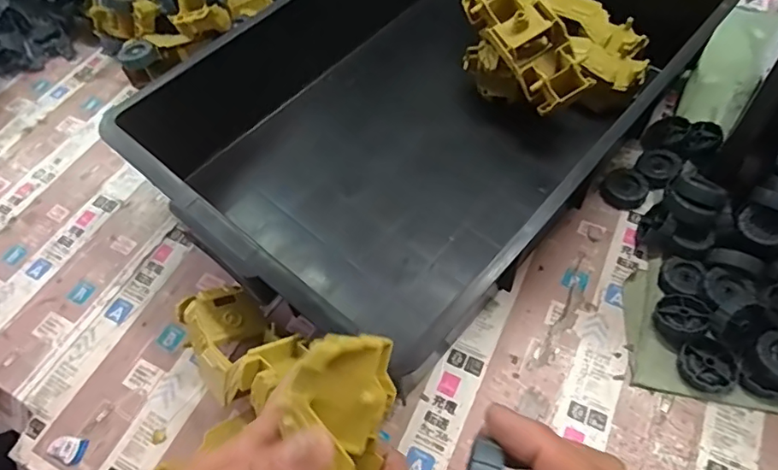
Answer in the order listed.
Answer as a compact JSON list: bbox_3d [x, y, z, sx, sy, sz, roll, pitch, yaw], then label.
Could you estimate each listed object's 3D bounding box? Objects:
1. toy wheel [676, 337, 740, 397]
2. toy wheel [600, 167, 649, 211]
[{"bbox_3d":[0.238,0.097,0.394,0.041,0.017,0.040,-2,58,4],"label":"toy wheel"},{"bbox_3d":[0.219,-0.044,0.493,0.038,0.009,0.042,11,60,12],"label":"toy wheel"}]

